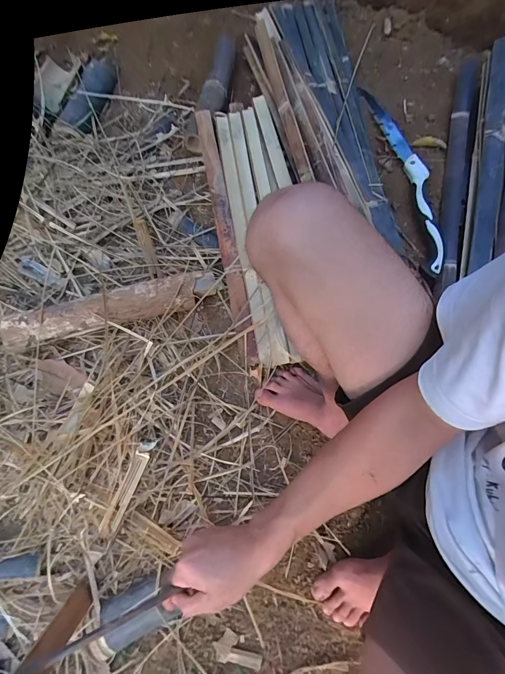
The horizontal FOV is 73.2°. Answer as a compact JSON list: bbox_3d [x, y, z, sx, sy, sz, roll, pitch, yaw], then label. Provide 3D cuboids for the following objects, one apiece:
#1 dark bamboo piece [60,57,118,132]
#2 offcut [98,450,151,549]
[{"bbox_3d":[-0.432,-0.666,0.916,0.067,0.061,0.253,14,70,8],"label":"dark bamboo piece"},{"bbox_3d":[-0.226,0.280,0.599,0.029,0.012,0.160,22,77,3],"label":"offcut"}]

